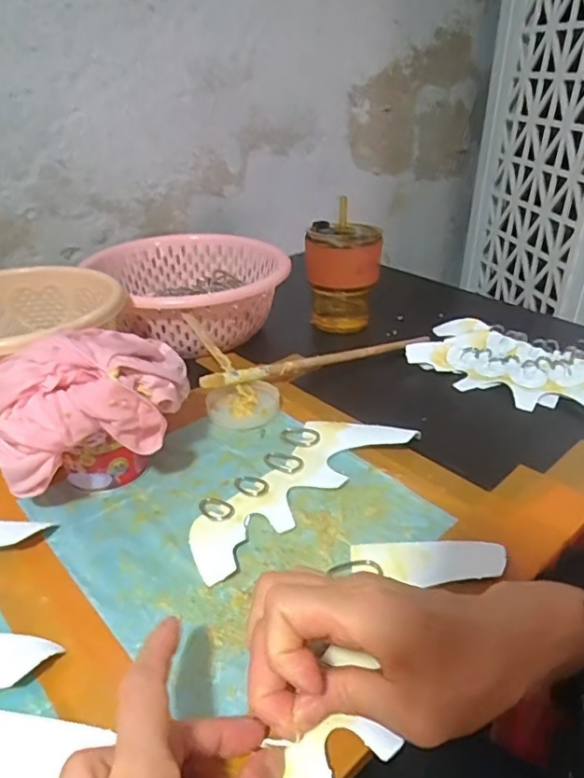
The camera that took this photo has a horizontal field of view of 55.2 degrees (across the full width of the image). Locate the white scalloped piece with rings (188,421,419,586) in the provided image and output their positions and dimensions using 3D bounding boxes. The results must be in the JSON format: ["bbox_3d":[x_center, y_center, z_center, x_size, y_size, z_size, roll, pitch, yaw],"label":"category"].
[{"bbox_3d":[0.000,0.067,0.429,0.077,0.010,0.205,28,41,37],"label":"white scalloped piece with rings"}]

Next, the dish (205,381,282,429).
[{"bbox_3d":[-0.045,0.014,0.513,0.066,0.014,0.060,0,32,0],"label":"dish"}]

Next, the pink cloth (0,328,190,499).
[{"bbox_3d":[-0.141,0.001,0.398,0.137,0.072,0.095,-15,33,-24],"label":"pink cloth"}]

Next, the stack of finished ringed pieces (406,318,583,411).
[{"bbox_3d":[0.248,-0.021,0.554,0.239,0.030,0.113,20,37,29],"label":"stack of finished ringed pieces"}]

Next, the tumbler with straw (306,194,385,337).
[{"bbox_3d":[0.060,-0.136,0.649,0.083,0.134,0.076,4,32,7],"label":"tumbler with straw"}]

